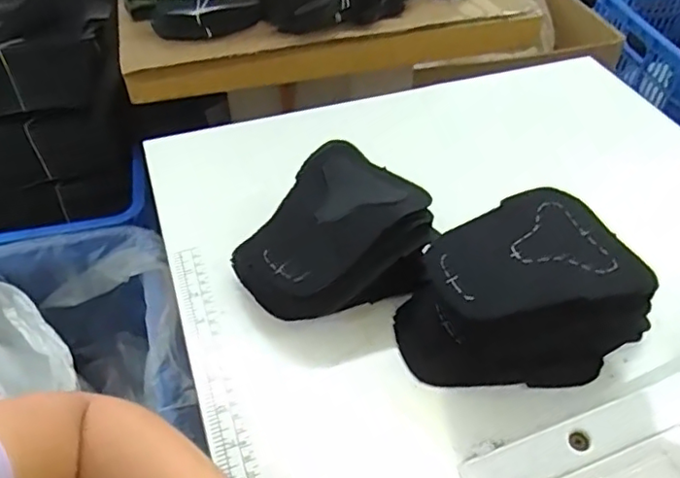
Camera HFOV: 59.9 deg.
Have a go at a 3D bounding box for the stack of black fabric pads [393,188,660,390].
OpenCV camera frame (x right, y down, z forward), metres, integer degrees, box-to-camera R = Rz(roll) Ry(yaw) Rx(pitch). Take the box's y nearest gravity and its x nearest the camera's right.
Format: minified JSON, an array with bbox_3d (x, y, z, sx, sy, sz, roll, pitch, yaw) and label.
[{"bbox_3d":[0.127,0.044,0.420,0.158,0.078,0.109,-20,49,-19],"label":"stack of black fabric pads"}]

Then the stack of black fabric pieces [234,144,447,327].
[{"bbox_3d":[-0.003,0.008,0.454,0.122,0.077,0.139,31,53,26],"label":"stack of black fabric pieces"}]

